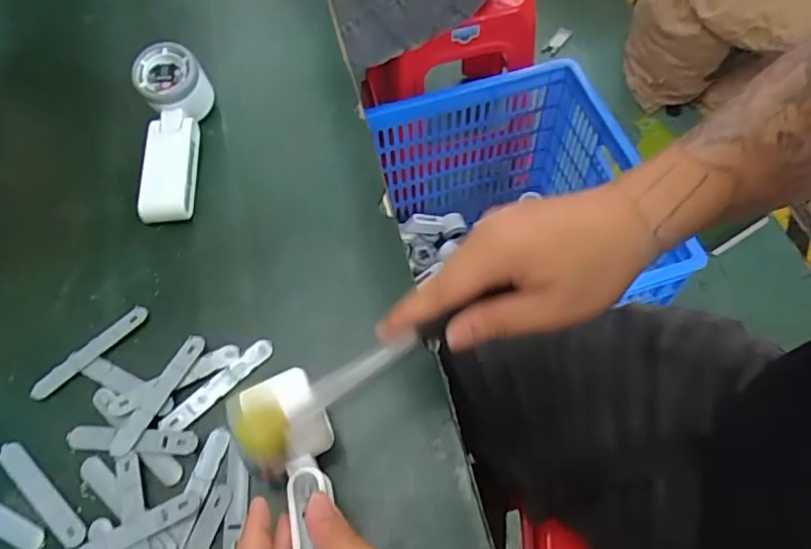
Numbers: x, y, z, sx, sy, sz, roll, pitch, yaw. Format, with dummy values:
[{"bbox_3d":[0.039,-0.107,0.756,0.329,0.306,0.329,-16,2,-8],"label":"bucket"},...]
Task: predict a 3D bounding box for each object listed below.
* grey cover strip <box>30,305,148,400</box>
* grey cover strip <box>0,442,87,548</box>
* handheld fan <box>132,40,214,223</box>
[{"bbox_3d":[-0.239,0.058,0.433,0.096,0.006,0.016,-41,66,-19],"label":"grey cover strip"},{"bbox_3d":[-0.247,0.148,0.386,0.093,0.004,0.018,36,68,20],"label":"grey cover strip"},{"bbox_3d":[-0.213,-0.126,0.500,0.058,0.062,0.151,-3,60,1],"label":"handheld fan"}]

